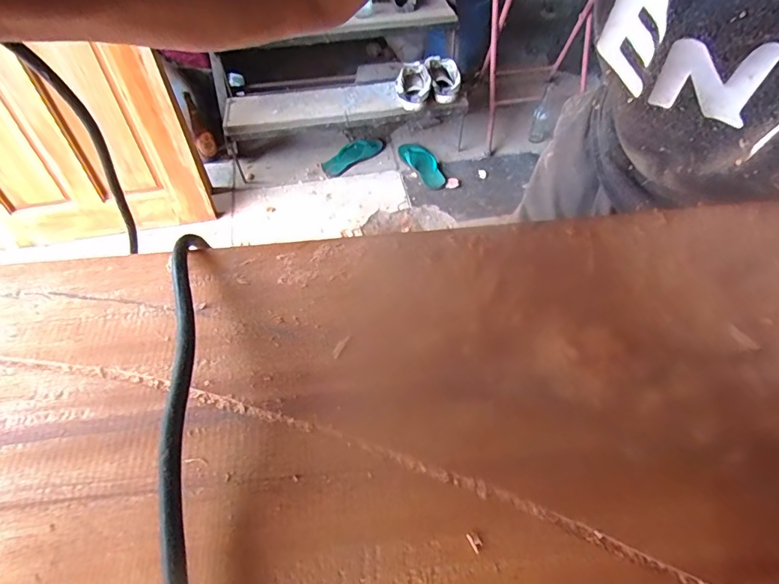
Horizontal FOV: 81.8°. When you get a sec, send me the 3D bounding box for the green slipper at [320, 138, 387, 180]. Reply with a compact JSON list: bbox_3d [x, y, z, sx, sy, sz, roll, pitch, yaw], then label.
[{"bbox_3d":[-0.142,-0.528,1.734,0.271,0.047,0.111,-36,61,-23],"label":"green slipper"}]

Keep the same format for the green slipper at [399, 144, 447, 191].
[{"bbox_3d":[0.124,-0.481,1.690,0.089,0.043,0.262,-25,57,-17],"label":"green slipper"}]

